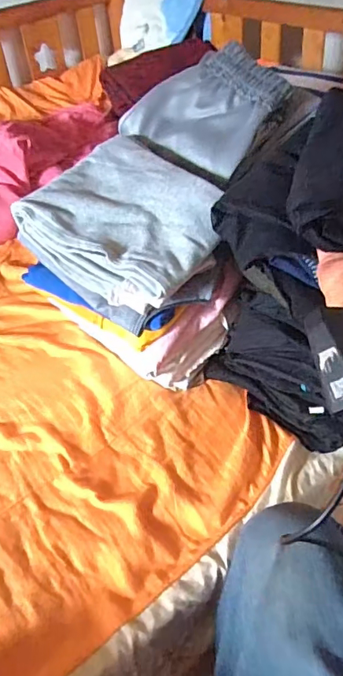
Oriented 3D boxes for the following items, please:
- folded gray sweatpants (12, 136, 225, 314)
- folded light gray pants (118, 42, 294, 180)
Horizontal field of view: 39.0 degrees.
[{"bbox_3d":[-0.048,-0.135,0.566,0.216,0.087,0.177,29,54,31],"label":"folded gray sweatpants"},{"bbox_3d":[0.045,-0.294,0.622,0.186,0.035,0.159,32,84,27],"label":"folded light gray pants"}]

